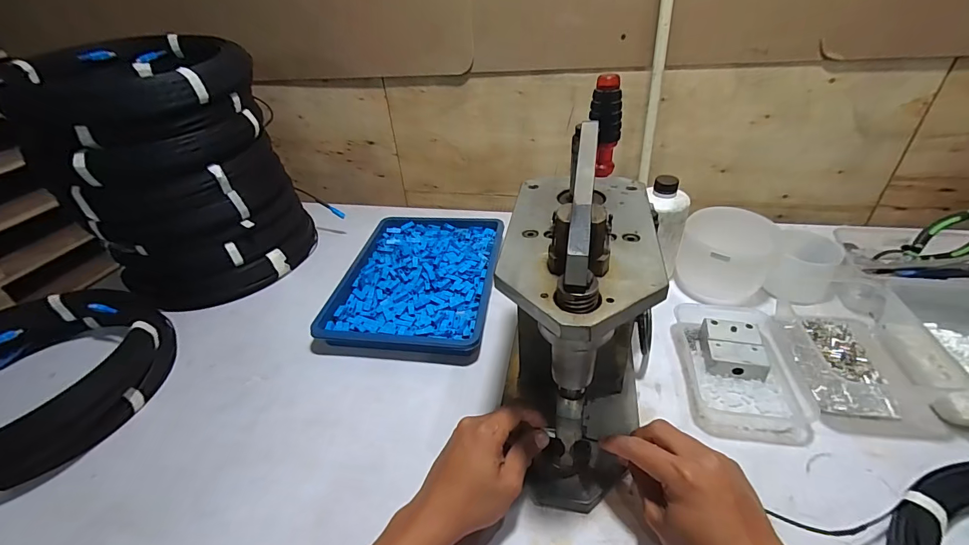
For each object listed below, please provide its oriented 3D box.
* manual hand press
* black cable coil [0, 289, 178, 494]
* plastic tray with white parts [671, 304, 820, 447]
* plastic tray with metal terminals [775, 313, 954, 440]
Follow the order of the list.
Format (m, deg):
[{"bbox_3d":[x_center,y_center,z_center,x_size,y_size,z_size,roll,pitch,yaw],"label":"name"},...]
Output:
[{"bbox_3d":[0.093,0.016,0.420,0.128,0.292,0.290,3,39,11],"label":"manual hand press"},{"bbox_3d":[-0.566,0.138,0.518,0.272,0.096,0.289,-3,36,2],"label":"black cable coil"},{"bbox_3d":[0.307,0.110,0.504,0.124,0.037,0.187,2,37,10],"label":"plastic tray with white parts"},{"bbox_3d":[0.438,0.113,0.499,0.121,0.031,0.174,3,37,10],"label":"plastic tray with metal terminals"}]

